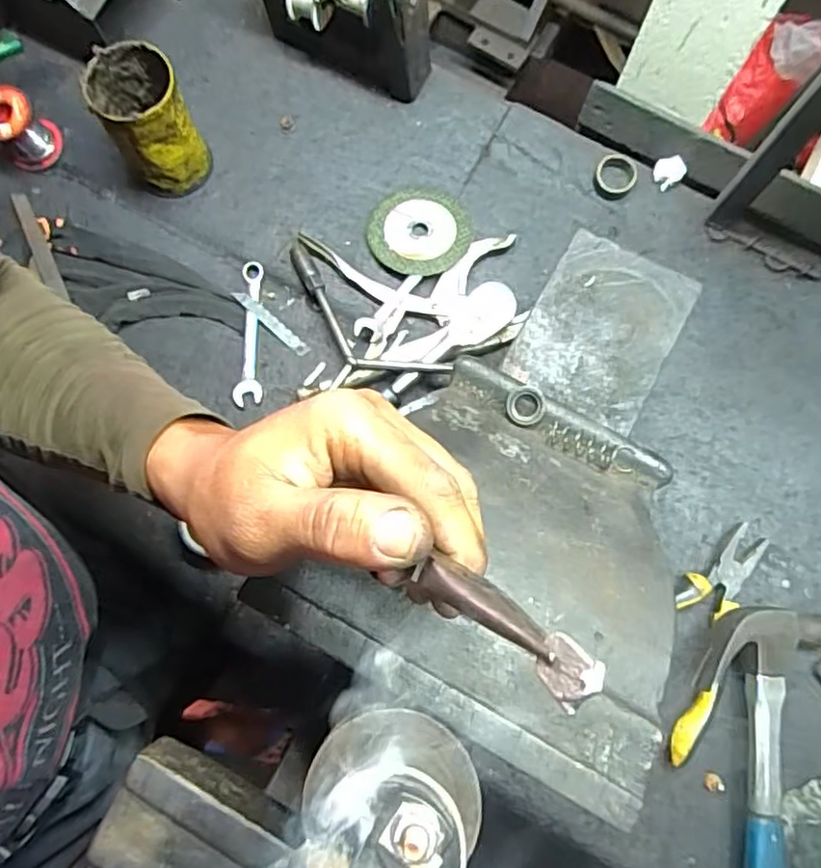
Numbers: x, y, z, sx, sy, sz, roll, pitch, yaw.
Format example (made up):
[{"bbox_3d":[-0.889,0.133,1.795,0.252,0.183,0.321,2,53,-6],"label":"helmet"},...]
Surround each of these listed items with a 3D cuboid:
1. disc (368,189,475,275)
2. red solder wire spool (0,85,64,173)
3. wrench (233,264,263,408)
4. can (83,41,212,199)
[{"bbox_3d":[0.010,-0.193,0.619,0.091,0.015,0.093,0,77,-1],"label":"disc"},{"bbox_3d":[-0.376,-0.293,0.620,0.058,0.061,0.050,-37,80,-9],"label":"red solder wire spool"},{"bbox_3d":[-0.153,-0.095,0.611,0.025,0.009,0.139,1,85,7],"label":"wrench"},{"bbox_3d":[-0.235,-0.280,0.587,0.069,0.120,0.075,0,77,-1],"label":"can"}]

